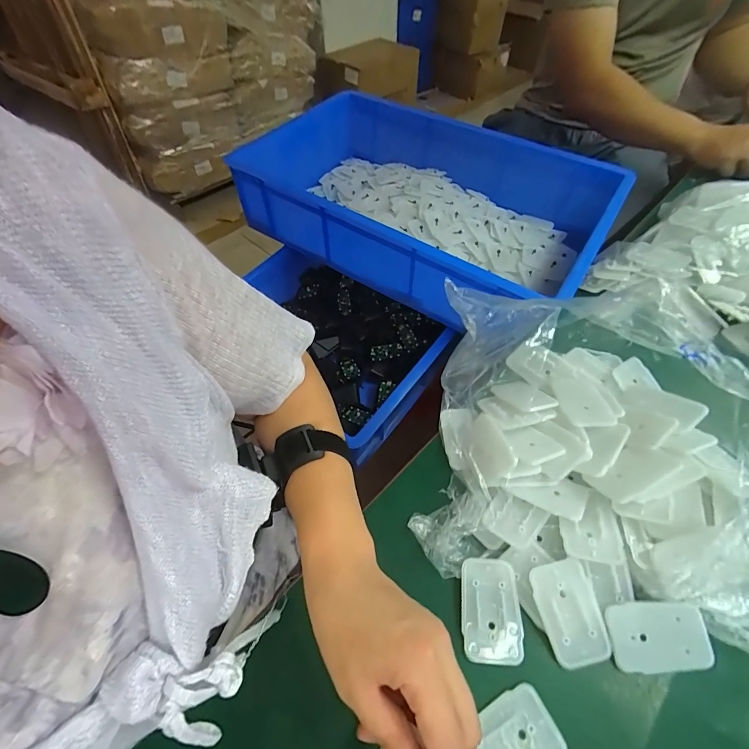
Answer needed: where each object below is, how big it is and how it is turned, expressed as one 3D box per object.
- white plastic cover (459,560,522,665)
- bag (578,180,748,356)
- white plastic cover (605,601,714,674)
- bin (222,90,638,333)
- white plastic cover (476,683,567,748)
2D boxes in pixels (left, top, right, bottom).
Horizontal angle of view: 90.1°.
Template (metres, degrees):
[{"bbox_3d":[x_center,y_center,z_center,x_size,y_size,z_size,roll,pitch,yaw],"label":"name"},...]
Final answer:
[{"bbox_3d":[0.092,0.185,0.294,0.045,0.005,0.069,4,55,4],"label":"white plastic cover"},{"bbox_3d":[0.440,-0.130,0.455,0.212,0.089,0.258,-36,62,-22],"label":"bag"},{"bbox_3d":[0.208,0.193,0.274,0.065,0.004,0.043,-5,70,7],"label":"white plastic cover"},{"bbox_3d":[0.072,-0.342,0.731,0.672,0.157,0.361,27,59,19],"label":"bin"},{"bbox_3d":[0.091,0.250,0.251,0.070,0.008,0.044,-26,58,-16],"label":"white plastic cover"}]

